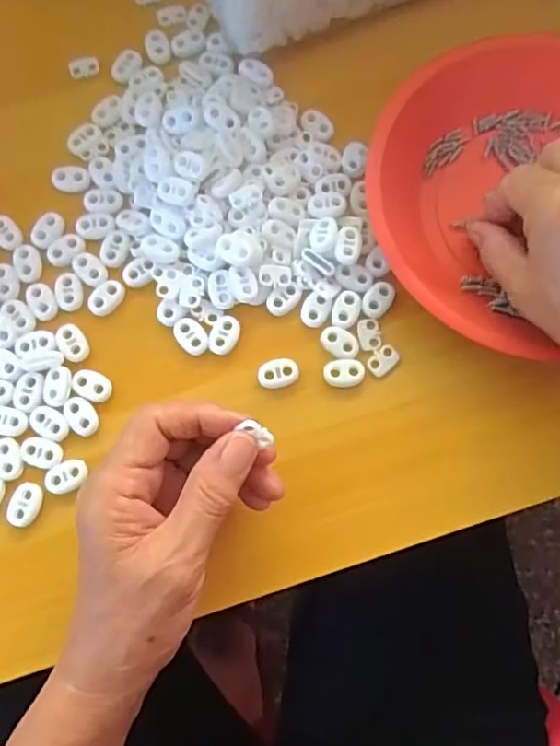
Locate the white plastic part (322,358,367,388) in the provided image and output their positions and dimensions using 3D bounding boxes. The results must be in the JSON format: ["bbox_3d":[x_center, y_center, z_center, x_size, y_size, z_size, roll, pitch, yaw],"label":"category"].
[{"bbox_3d":[0.036,0.000,0.334,0.022,0.005,0.015,-4,78,-2],"label":"white plastic part"}]

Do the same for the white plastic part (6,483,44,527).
[{"bbox_3d":[-0.134,0.069,0.314,0.015,0.004,0.022,16,78,2],"label":"white plastic part"}]

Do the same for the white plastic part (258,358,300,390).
[{"bbox_3d":[-0.001,0.000,0.333,0.022,0.004,0.015,-16,78,-4],"label":"white plastic part"}]

